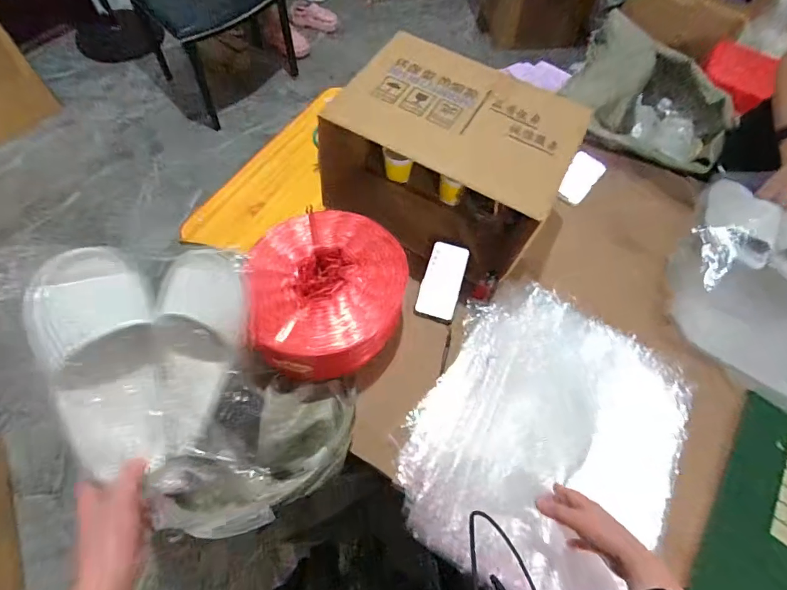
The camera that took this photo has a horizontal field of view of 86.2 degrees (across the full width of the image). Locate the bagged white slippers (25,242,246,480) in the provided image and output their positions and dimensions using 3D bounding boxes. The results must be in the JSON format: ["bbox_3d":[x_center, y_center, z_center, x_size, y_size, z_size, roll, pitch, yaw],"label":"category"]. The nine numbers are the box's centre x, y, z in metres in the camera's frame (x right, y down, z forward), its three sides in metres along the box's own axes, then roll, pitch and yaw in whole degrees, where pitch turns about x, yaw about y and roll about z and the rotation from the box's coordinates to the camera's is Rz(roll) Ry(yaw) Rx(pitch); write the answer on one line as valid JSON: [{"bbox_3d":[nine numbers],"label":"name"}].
[{"bbox_3d":[-0.283,0.066,0.502,0.249,0.075,0.260,-2,76,-45],"label":"bagged white slippers"}]

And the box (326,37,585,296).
[{"bbox_3d":[0.108,-0.243,0.833,0.404,0.285,0.305,30,64,11],"label":"box"}]

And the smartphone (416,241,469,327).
[{"bbox_3d":[0.097,-0.027,0.826,0.076,0.009,0.160,14,72,7],"label":"smartphone"}]

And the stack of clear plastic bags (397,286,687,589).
[{"bbox_3d":[0.256,0.222,0.701,0.400,0.047,0.476,28,64,11],"label":"stack of clear plastic bags"}]

